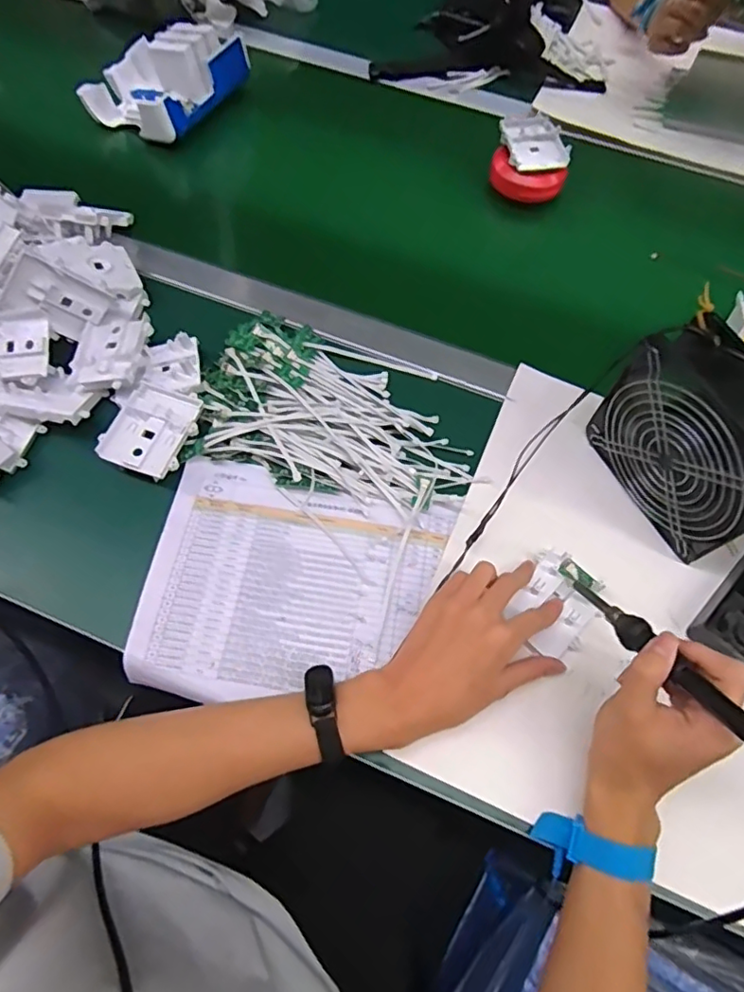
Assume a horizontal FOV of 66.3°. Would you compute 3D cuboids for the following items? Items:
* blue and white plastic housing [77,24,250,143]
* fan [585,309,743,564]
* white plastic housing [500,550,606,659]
[{"bbox_3d":[-0.269,-0.536,0.725,0.150,0.057,0.185,26,68,11],"label":"blue and white plastic housing"},{"bbox_3d":[0.260,-0.042,0.460,0.066,0.147,0.154,-28,69,-13],"label":"fan"},{"bbox_3d":[0.148,0.087,0.458,0.062,0.013,0.077,36,70,14],"label":"white plastic housing"}]

